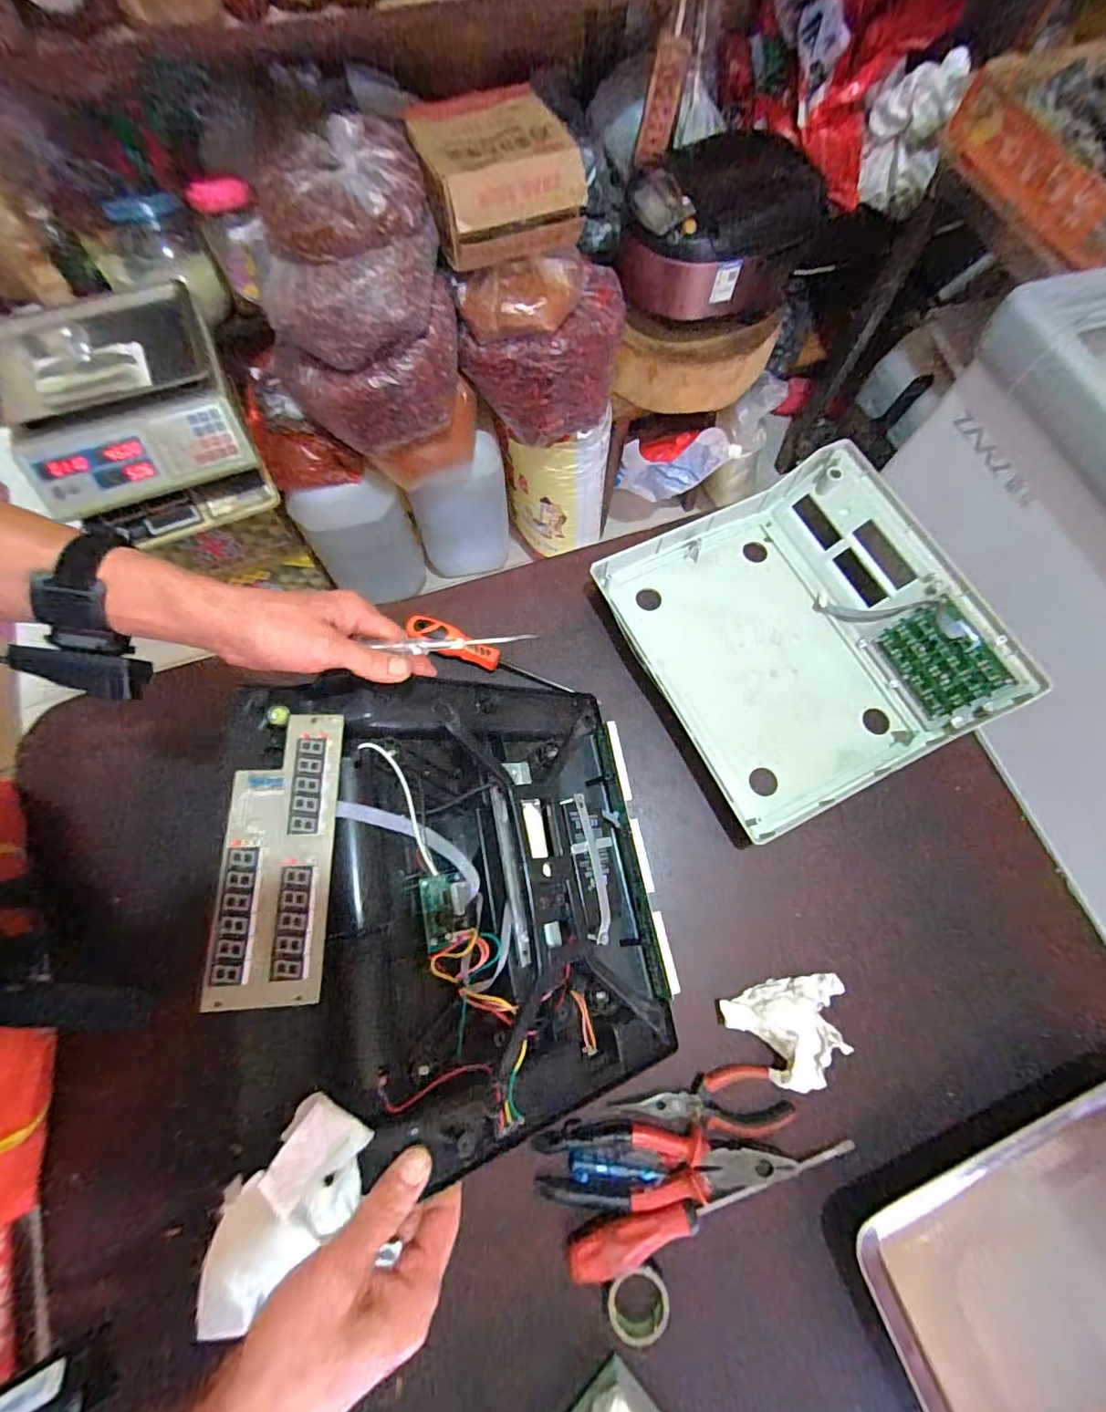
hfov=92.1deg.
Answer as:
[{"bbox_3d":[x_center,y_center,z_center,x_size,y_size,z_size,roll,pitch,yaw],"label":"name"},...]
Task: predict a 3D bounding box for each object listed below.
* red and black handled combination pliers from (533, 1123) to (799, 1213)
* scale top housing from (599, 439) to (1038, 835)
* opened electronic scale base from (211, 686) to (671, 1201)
[{"bbox_3d":[0.091,0.378,0.439,0.202,0.020,0.054,-2,72,-2],"label":"red and black handled combination pliers"},{"bbox_3d":[0.268,-0.080,0.583,0.327,0.077,0.343,-26,75,-9],"label":"scale top housing"},{"bbox_3d":[-0.059,0.136,0.405,0.330,0.071,0.331,2,68,-37],"label":"opened electronic scale base"}]

